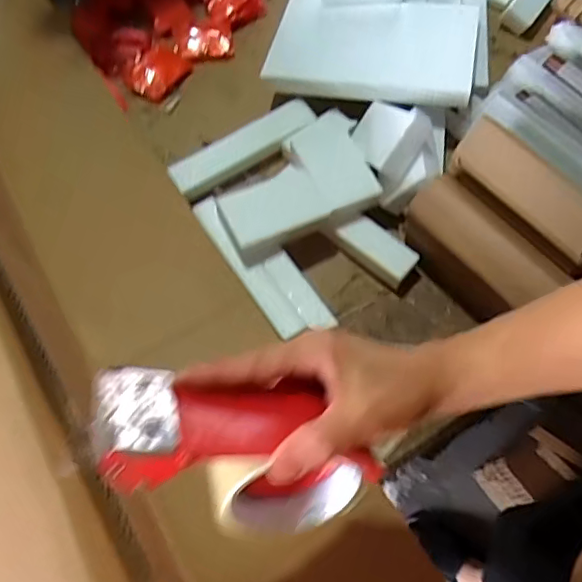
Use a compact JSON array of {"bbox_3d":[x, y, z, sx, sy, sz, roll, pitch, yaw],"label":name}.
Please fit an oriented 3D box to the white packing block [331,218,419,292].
[{"bbox_3d":[0.095,-0.049,0.674,0.102,0.040,0.042,39,71,17],"label":"white packing block"}]

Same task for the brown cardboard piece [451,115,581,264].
[{"bbox_3d":[0.252,-0.105,0.615,0.052,0.058,0.175,-41,70,-16],"label":"brown cardboard piece"}]

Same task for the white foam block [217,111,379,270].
[{"bbox_3d":[0.007,-0.126,0.675,0.193,0.030,0.132,-27,67,-11],"label":"white foam block"}]

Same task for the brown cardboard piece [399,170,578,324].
[{"bbox_3d":[0.207,-0.041,0.628,0.072,0.091,0.173,-37,69,-15],"label":"brown cardboard piece"}]

